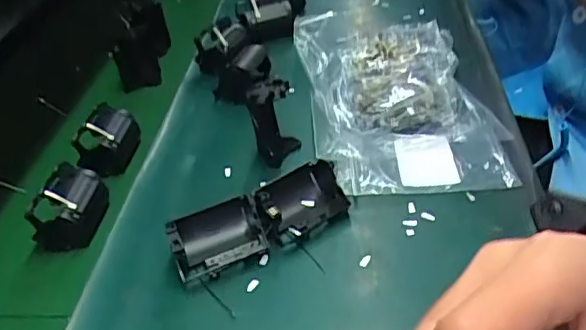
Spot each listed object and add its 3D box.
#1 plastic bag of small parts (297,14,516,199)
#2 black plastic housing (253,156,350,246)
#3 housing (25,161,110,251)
[{"bbox_3d":[0.103,-0.086,0.613,0.174,0.034,0.315,-7,38,1],"label":"plastic bag of small parts"},{"bbox_3d":[0.003,0.027,0.481,0.073,0.040,0.051,-26,41,-22],"label":"black plastic housing"},{"bbox_3d":[-0.193,0.031,0.505,0.043,0.051,0.075,0,38,10],"label":"housing"}]

